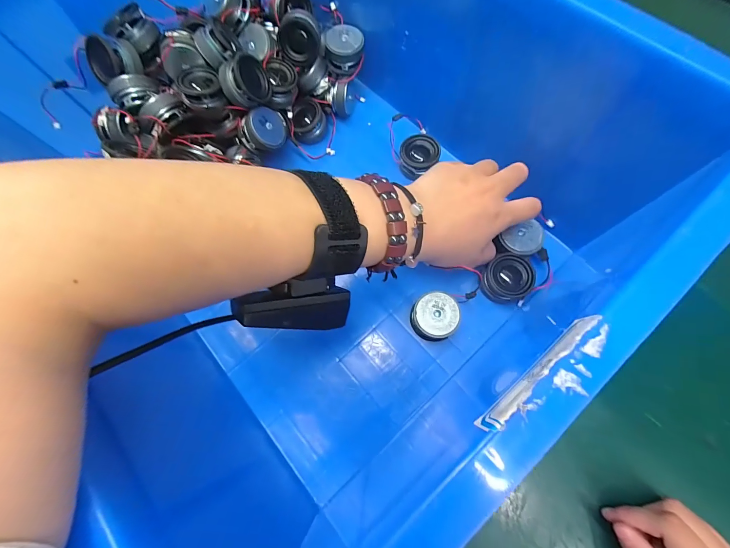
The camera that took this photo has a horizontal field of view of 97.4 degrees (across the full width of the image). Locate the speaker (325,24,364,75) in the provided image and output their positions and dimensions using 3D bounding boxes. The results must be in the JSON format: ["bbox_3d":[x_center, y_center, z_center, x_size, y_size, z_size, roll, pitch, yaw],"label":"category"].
[{"bbox_3d":[-0.020,-0.228,0.328,0.037,0.026,0.038,3,70,4],"label":"speaker"}]

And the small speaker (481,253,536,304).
[{"bbox_3d":[0.122,0.004,0.277,0.042,0.016,0.037,-17,70,-4],"label":"small speaker"}]

